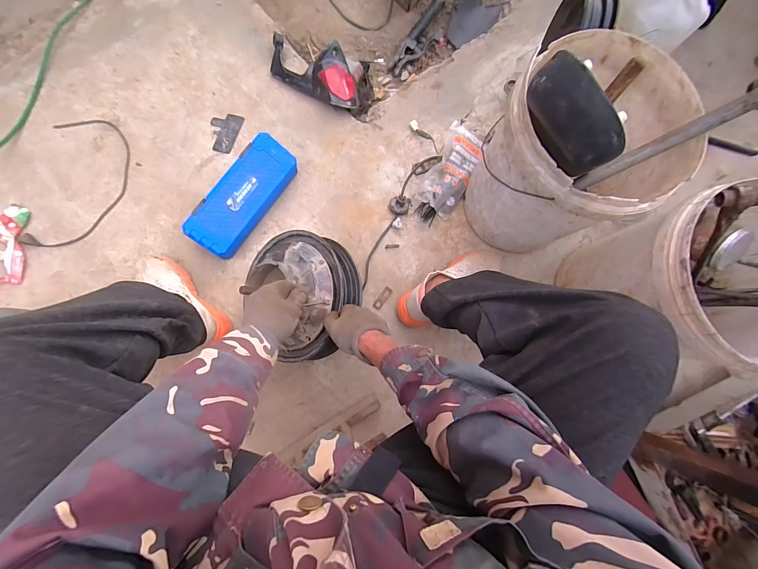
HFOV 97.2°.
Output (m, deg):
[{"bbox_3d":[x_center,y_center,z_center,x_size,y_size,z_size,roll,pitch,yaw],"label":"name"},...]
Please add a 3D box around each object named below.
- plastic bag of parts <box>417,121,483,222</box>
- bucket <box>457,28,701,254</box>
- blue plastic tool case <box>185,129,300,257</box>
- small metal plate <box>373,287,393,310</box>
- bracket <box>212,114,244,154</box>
[{"bbox_3d":[0.184,-0.284,0.865,0.112,0.058,0.257,25,94,-4],"label":"plastic bag of parts"},{"bbox_3d":[0.375,-0.256,0.659,0.309,0.460,0.293,1,84,-7],"label":"bucket"},{"bbox_3d":[-0.334,-0.218,0.829,0.128,0.068,0.315,37,78,-26],"label":"blue plastic tool case"},{"bbox_3d":[0.010,0.034,0.841,0.021,0.004,0.064,37,81,-3],"label":"small metal plate"},{"bbox_3d":[-0.428,-0.423,0.925,0.083,0.017,0.119,10,83,-6],"label":"bracket"}]

